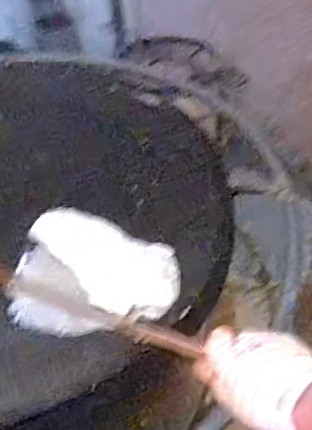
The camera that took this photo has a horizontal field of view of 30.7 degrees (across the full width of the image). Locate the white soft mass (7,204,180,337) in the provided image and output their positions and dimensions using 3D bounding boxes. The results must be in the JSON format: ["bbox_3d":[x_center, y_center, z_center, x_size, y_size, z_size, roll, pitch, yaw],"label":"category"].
[{"bbox_3d":[-0.066,0.063,0.600,0.176,0.022,0.144,12,44,14],"label":"white soft mass"}]

